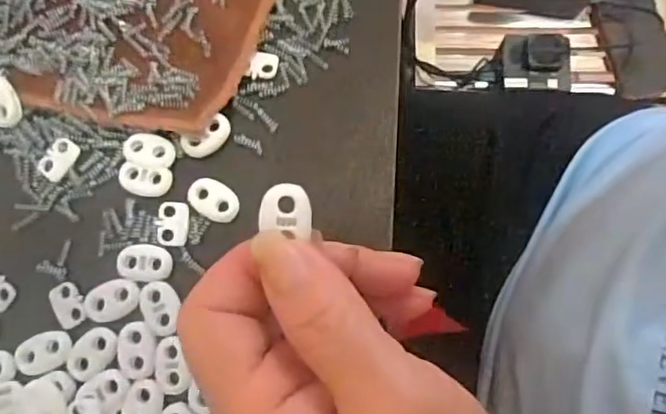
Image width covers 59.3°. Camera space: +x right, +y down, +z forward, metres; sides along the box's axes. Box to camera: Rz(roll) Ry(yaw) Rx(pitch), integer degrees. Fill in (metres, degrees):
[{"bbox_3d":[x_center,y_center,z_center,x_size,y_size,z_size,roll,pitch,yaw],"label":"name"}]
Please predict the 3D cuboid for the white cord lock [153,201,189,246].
[{"bbox_3d":[-0.068,0.007,0.246,0.014,0.004,0.018,3,79,0],"label":"white cord lock"}]

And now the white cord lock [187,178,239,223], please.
[{"bbox_3d":[-0.050,-0.003,0.247,0.023,0.004,0.015,27,80,5],"label":"white cord lock"}]

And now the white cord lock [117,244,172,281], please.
[{"bbox_3d":[-0.078,0.023,0.241,0.022,0.004,0.014,4,79,0],"label":"white cord lock"}]

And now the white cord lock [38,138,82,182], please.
[{"bbox_3d":[-0.118,-0.021,0.252,0.013,0.004,0.019,36,81,6],"label":"white cord lock"}]

